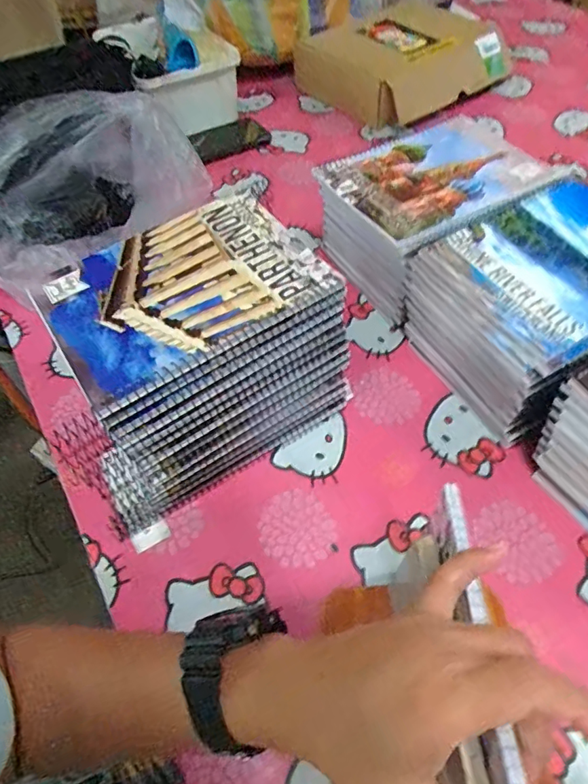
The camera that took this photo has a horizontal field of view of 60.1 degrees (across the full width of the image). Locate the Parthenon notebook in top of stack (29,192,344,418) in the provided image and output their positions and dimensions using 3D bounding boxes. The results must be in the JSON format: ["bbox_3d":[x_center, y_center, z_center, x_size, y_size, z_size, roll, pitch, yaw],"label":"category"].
[{"bbox_3d":[-0.084,-0.082,0.385,0.194,0.012,0.144,-30,57,-17],"label":"Parthenon notebook in top of stack"}]

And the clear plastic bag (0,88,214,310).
[{"bbox_3d":[-0.265,-0.245,0.609,0.165,0.135,0.279,33,63,25],"label":"clear plastic bag"}]

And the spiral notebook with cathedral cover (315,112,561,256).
[{"bbox_3d":[0.147,-0.221,0.515,0.204,0.014,0.155,-29,57,-16],"label":"spiral notebook with cathedral cover"}]

